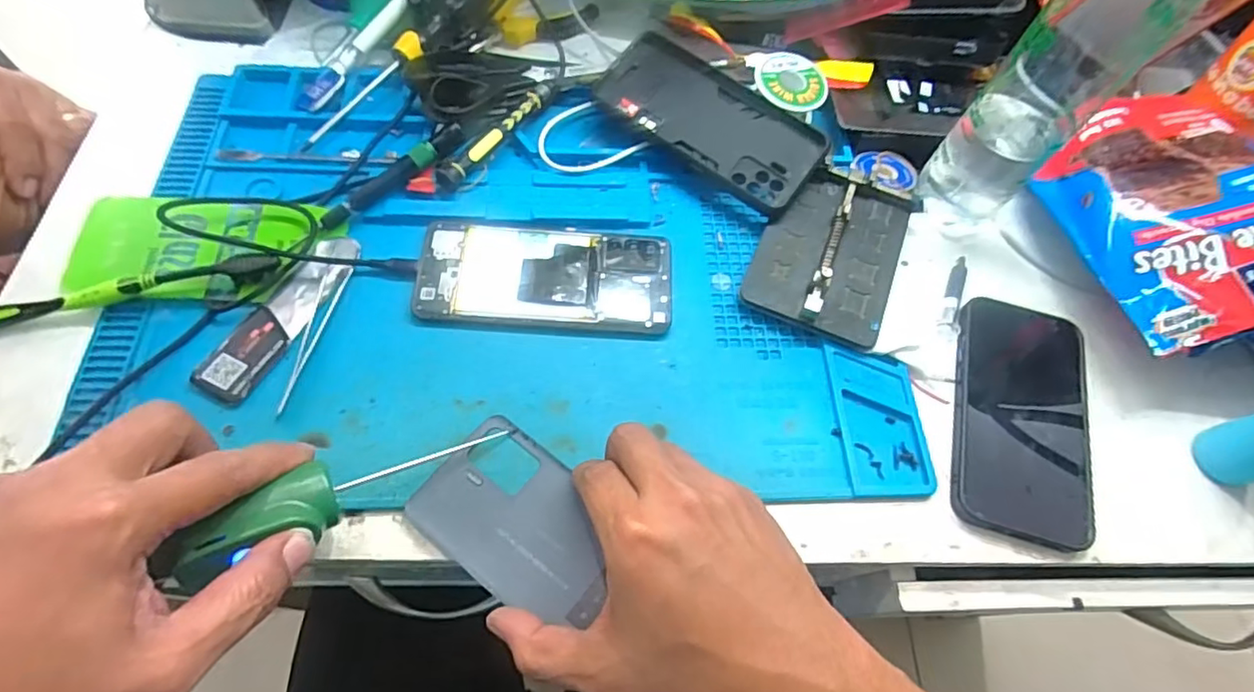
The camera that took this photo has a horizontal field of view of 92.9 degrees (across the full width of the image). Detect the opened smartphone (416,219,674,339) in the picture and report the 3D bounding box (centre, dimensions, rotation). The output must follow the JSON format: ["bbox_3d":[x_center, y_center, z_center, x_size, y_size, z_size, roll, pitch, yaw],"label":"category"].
[{"bbox_3d":[-0.051,-0.044,0.376,0.156,0.005,0.072,3,66,-3],"label":"opened smartphone"}]

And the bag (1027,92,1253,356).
[{"bbox_3d":[0.364,-0.089,0.393,0.136,0.058,0.187,-8,63,-3],"label":"bag"}]

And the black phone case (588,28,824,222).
[{"bbox_3d":[0.058,-0.159,0.427,0.161,0.017,0.084,29,76,7],"label":"black phone case"}]

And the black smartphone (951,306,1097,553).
[{"bbox_3d":[0.234,0.039,0.350,0.074,0.007,0.143,16,63,3],"label":"black smartphone"}]

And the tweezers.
[{"bbox_3d":[-0.184,-0.005,0.347,0.015,0.005,0.098,8,63,-1],"label":"tweezers"}]

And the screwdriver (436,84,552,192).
[{"bbox_3d":[-0.089,-0.146,0.410,0.015,0.014,0.108,35,66,12],"label":"screwdriver"}]

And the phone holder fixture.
[{"bbox_3d":[0.134,-0.065,0.393,0.086,0.020,0.123,23,64,7],"label":"phone holder fixture"}]

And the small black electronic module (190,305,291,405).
[{"bbox_3d":[-0.218,0.005,0.340,0.033,0.005,0.055,24,64,7],"label":"small black electronic module"}]

